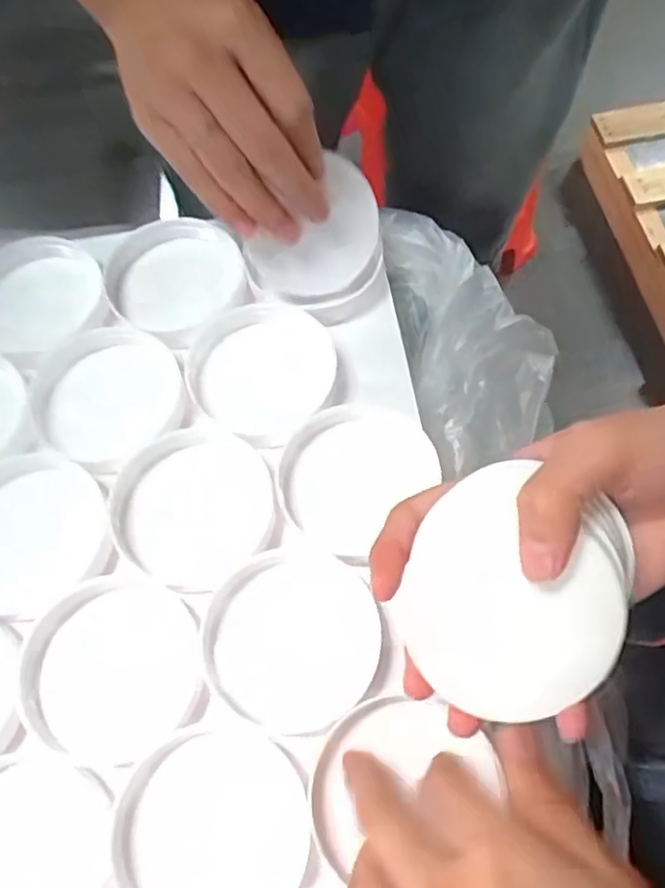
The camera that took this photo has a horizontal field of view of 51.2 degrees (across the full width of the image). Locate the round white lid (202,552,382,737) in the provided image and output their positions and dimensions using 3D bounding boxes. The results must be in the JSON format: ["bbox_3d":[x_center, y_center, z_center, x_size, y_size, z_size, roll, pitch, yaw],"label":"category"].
[{"bbox_3d":[-0.018,0.086,0.309,0.075,0.005,0.076,-1,66,2],"label":"round white lid"}]

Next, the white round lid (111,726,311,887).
[{"bbox_3d":[-0.049,0.156,0.280,0.075,0.007,0.074,1,66,3],"label":"white round lid"}]

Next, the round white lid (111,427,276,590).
[{"bbox_3d":[-0.067,0.030,0.340,0.075,0.018,0.072,-1,66,2],"label":"round white lid"}]

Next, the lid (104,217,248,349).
[{"bbox_3d":[-0.088,-0.092,0.395,0.074,0.014,0.084,-5,66,0],"label":"lid"}]

